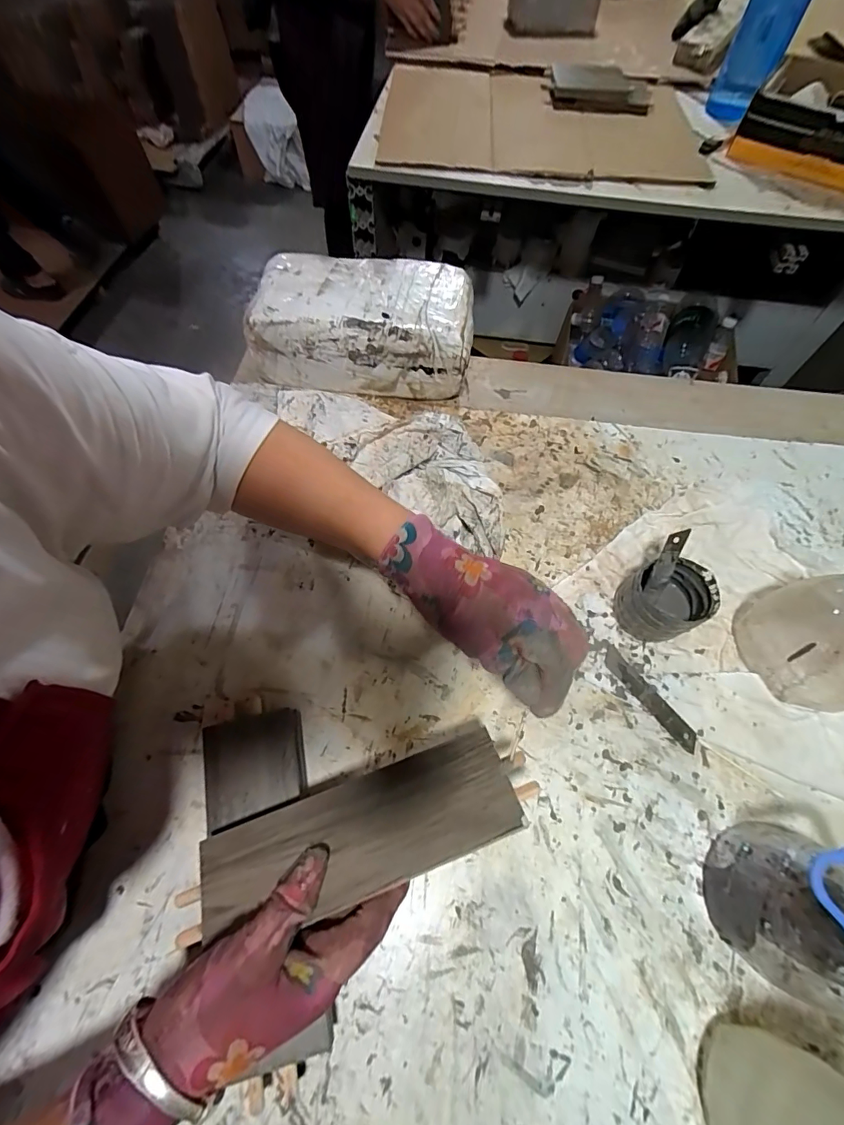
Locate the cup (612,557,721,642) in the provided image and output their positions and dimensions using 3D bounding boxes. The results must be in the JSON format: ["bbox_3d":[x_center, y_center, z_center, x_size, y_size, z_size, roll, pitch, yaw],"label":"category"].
[{"bbox_3d":[0.214,0.032,0.399,0.068,0.059,0.061,-25,66,-12],"label":"cup"}]

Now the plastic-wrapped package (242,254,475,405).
[{"bbox_3d":[-0.071,-0.271,0.527,0.248,0.098,0.116,5,64,3],"label":"plastic-wrapped package"}]

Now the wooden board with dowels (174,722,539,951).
[{"bbox_3d":[-0.039,0.170,0.289,0.218,0.014,0.069,-17,65,-5],"label":"wooden board with dowels"}]

